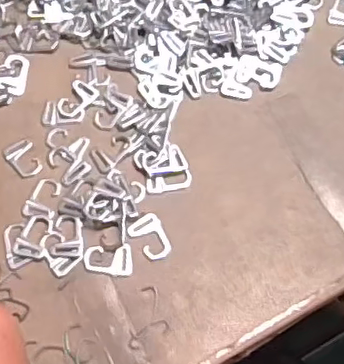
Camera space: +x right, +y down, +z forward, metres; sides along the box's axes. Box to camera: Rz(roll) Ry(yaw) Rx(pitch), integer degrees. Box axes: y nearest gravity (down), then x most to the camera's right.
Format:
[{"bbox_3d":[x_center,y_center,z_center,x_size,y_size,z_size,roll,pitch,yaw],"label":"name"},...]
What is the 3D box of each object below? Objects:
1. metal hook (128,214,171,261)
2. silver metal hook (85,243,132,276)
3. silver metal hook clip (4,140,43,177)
[{"bbox_3d":[-0.019,0.050,0.539,0.029,0.004,0.043,-26,65,-10],"label":"metal hook"},{"bbox_3d":[-0.056,0.070,0.531,0.042,0.004,0.029,-6,63,0],"label":"silver metal hook"},{"bbox_3d":[-0.143,-0.023,0.582,0.027,0.004,0.043,-39,68,-16],"label":"silver metal hook clip"}]

